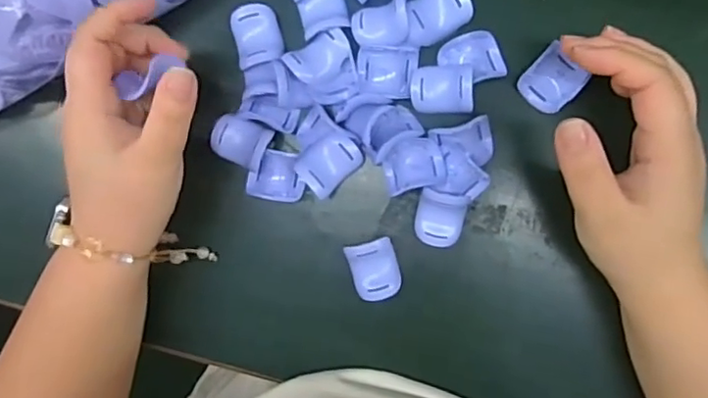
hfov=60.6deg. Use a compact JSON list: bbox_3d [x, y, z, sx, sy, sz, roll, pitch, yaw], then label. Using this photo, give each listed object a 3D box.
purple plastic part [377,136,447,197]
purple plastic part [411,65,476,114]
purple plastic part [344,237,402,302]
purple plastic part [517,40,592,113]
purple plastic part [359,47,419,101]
[{"bbox_3d":[0.037,-0.021,0.376,0.039,0.017,0.033,-10,89,6],"label":"purple plastic part"},{"bbox_3d":[0.053,-0.066,0.361,0.037,0.010,0.028,2,90,6],"label":"purple plastic part"},{"bbox_3d":[0.014,0.045,0.381,0.029,0.021,0.037,-17,89,6],"label":"purple plastic part"},{"bbox_3d":[0.119,-0.069,0.365,0.030,0.013,0.033,45,110,10],"label":"purple plastic part"},{"bbox_3d":[0.020,-0.078,0.372,0.035,0.014,0.030,8,91,6],"label":"purple plastic part"}]

